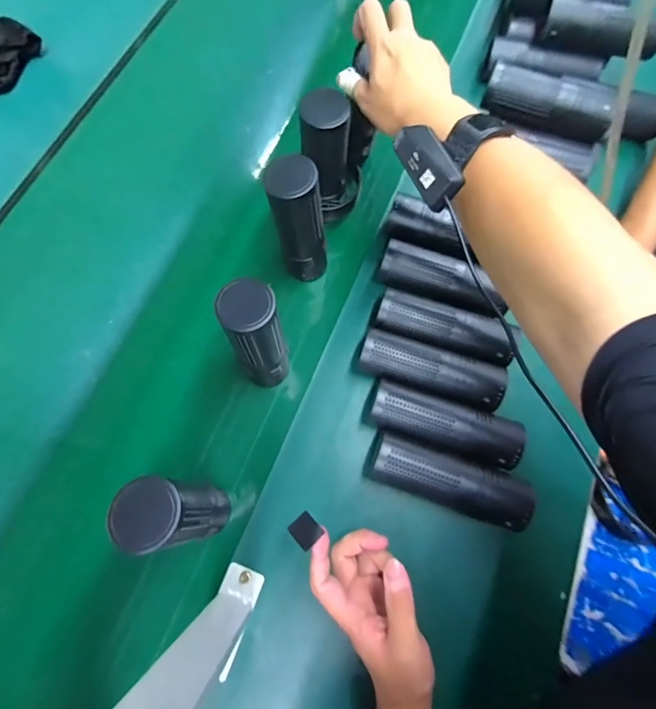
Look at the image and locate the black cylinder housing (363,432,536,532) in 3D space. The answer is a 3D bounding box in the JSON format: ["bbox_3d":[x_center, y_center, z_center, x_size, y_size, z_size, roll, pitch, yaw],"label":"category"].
[{"bbox_3d":[0.125,0.134,0.411,0.162,0.052,0.055,18,73,5],"label":"black cylinder housing"}]

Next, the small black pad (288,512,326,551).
[{"bbox_3d":[-0.021,0.162,0.358,0.024,0.004,0.028,-43,49,-14],"label":"small black pad"}]

